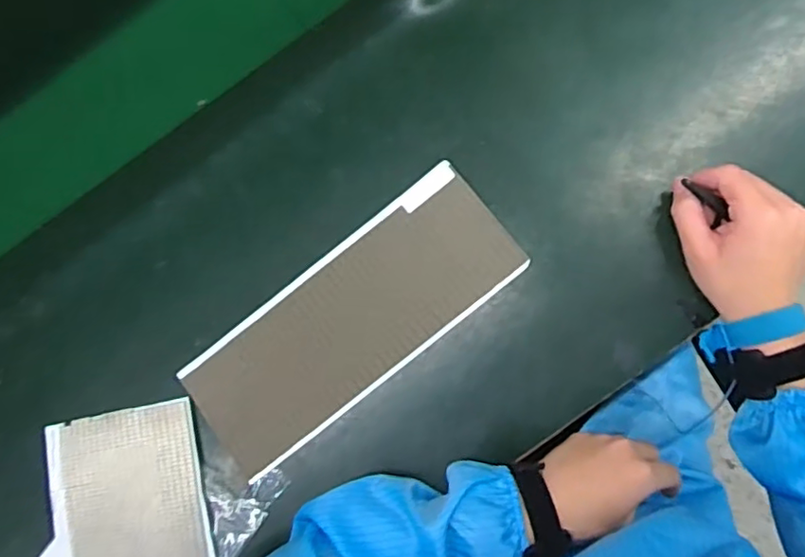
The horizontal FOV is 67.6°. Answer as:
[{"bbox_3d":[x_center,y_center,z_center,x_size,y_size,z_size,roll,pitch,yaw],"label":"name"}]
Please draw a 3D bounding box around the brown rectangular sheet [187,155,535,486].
[{"bbox_3d":[-0.042,0.034,0.488,0.279,0.007,0.108,-39,81,2],"label":"brown rectangular sheet"}]

